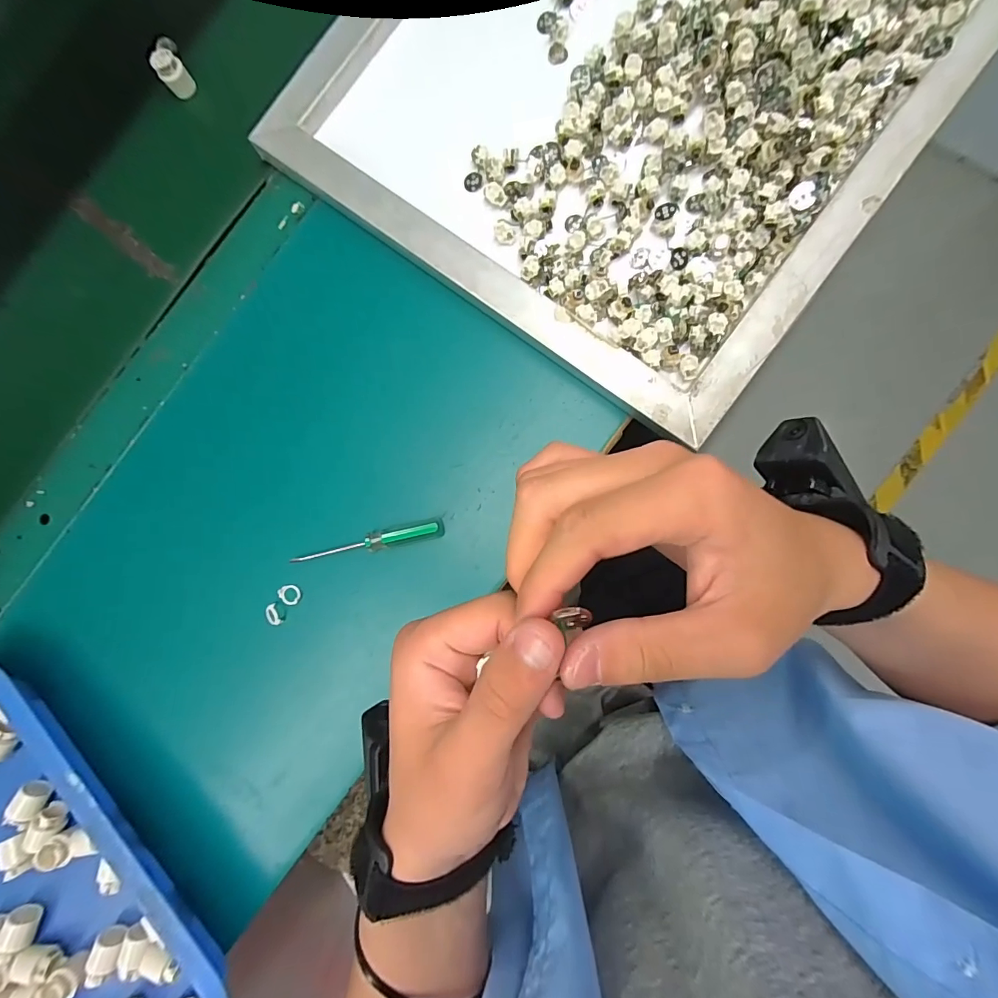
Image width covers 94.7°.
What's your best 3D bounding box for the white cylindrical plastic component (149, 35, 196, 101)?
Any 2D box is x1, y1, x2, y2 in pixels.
[{"bbox_3d":[-0.269,-0.356,0.382,0.026,0.031,0.015,-39,83,1],"label":"white cylindrical plastic component"}]

